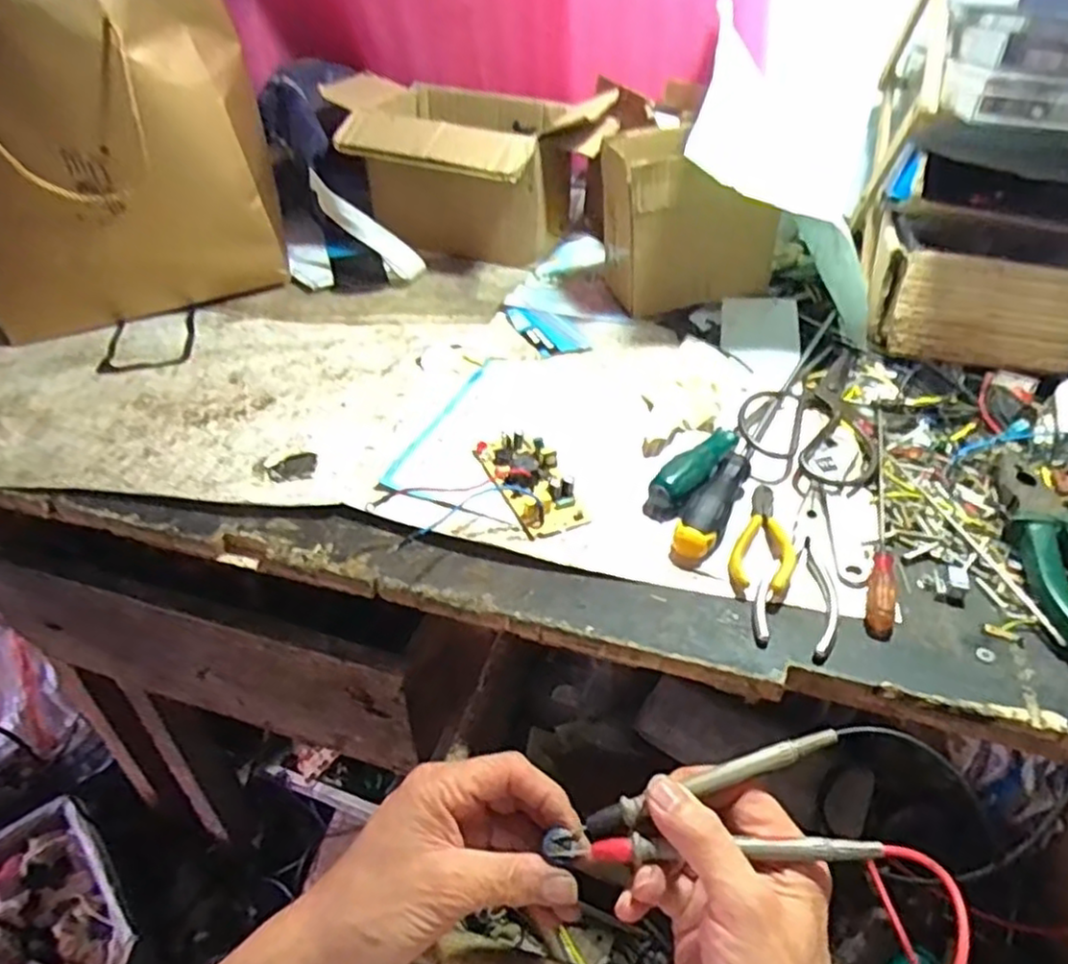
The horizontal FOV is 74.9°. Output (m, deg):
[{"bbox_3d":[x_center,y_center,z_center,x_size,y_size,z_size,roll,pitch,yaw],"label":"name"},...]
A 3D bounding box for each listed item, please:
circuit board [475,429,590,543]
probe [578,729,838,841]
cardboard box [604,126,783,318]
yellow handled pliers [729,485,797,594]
[{"bbox_3d":[-0.003,-0.003,0.500,0.050,0.021,0.101,-15,42,-19],"label":"circuit board"},{"bbox_3d":[0.085,0.148,0.342,0.133,0.013,0.011,-20,44,-3],"label":"probe"},{"bbox_3d":[0.146,-0.247,0.672,0.157,0.151,0.088,-6,40,-9],"label":"cardboard box"},{"bbox_3d":[0.155,0.034,0.459,0.038,0.009,0.101,2,36,28],"label":"yellow handled pliers"}]

